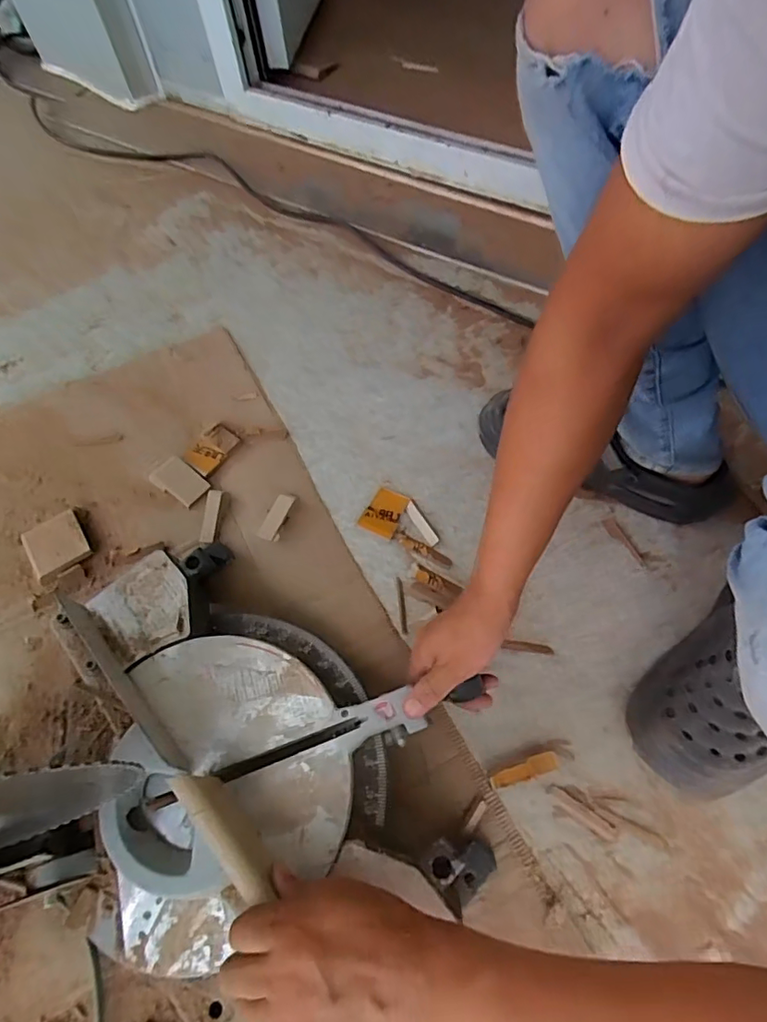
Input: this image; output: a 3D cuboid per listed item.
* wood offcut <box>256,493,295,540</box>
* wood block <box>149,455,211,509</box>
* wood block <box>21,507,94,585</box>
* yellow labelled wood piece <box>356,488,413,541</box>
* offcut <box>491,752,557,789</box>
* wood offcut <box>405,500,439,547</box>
[{"bbox_3d":[-0.133,0.006,0.652,0.025,0.013,0.066,21,65,11],"label":"wood offcut"},{"bbox_3d":[-0.265,-0.039,0.680,0.077,0.011,0.046,37,69,18],"label":"wood block"},{"bbox_3d":[-0.400,0.042,0.643,0.067,0.016,0.072,-31,66,-14],"label":"wood block"},{"bbox_3d":[0.001,0.001,0.659,0.044,0.014,0.064,22,65,11],"label":"yellow labelled wood piece"},{"bbox_3d":[0.139,0.258,0.522,0.067,0.016,0.017,-20,64,-9],"label":"offcut"},{"bbox_3d":[0.047,0.014,0.651,0.014,0.005,0.068,-28,66,-13],"label":"wood offcut"}]

